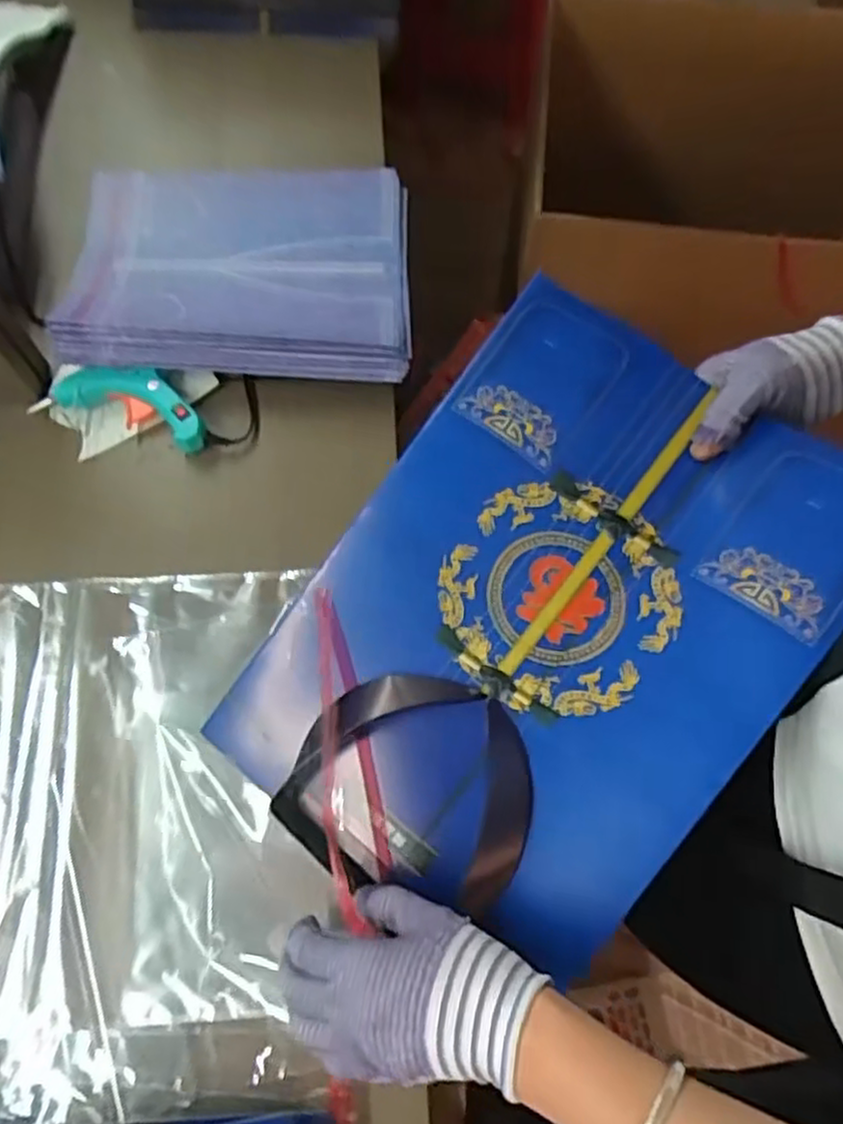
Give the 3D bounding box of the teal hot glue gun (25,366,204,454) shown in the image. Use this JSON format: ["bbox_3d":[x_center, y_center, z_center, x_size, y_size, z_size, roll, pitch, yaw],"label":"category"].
[{"bbox_3d":[-0.246,-0.133,0.615,0.148,0.027,0.054,13,69,5],"label":"teal hot glue gun"}]

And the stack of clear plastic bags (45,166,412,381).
[{"bbox_3d":[-0.163,-0.274,0.660,0.295,0.044,0.252,-1,69,-1],"label":"stack of clear plastic bags"}]

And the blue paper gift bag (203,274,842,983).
[{"bbox_3d":[0.068,0.042,0.459,0.277,0.029,0.371,36,93,15],"label":"blue paper gift bag"}]

